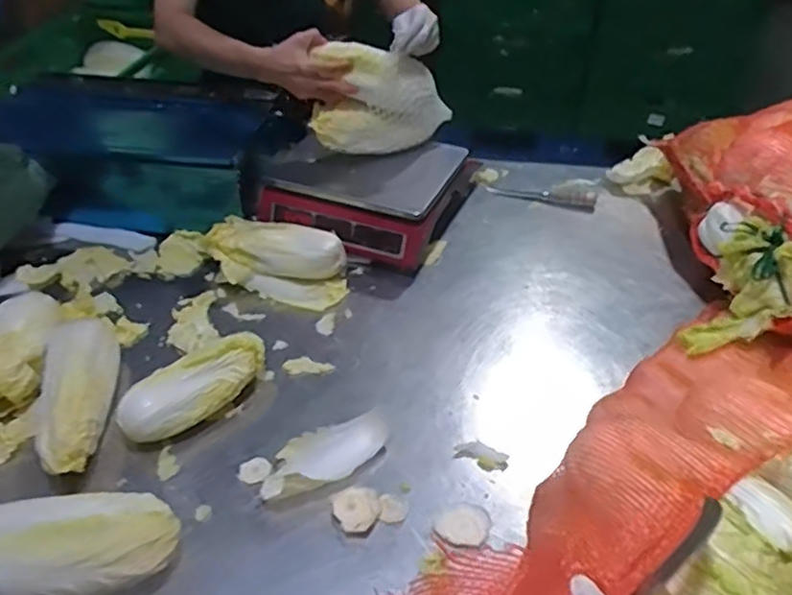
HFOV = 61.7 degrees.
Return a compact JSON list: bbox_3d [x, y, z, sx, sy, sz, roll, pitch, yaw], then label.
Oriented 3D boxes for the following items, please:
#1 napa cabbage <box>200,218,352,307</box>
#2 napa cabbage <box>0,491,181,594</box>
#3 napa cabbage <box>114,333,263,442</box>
[{"bbox_3d":[-0.187,-0.053,1.053,0.220,0.082,0.112,13,43,16],"label":"napa cabbage"},{"bbox_3d":[-0.343,0.262,0.698,0.223,0.072,0.103,-6,42,-5],"label":"napa cabbage"},{"bbox_3d":[-0.261,0.118,0.866,0.197,0.066,0.088,-26,47,-25],"label":"napa cabbage"}]

